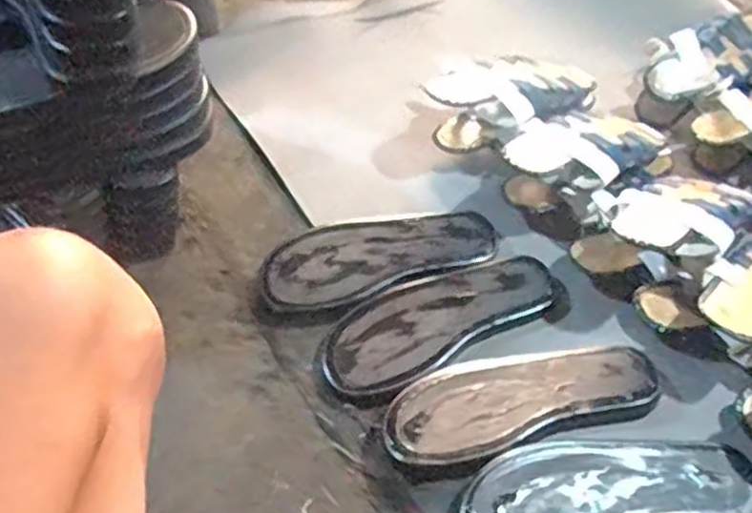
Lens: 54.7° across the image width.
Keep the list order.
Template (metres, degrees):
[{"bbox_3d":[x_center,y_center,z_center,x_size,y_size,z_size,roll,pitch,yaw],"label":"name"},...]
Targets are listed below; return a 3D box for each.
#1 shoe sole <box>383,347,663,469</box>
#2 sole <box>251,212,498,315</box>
[{"bbox_3d":[0.131,0.129,0.672,0.250,0.034,0.097,-14,57,-14],"label":"shoe sole"},{"bbox_3d":[0.005,-0.002,0.786,0.259,0.023,0.099,-14,57,-15],"label":"sole"}]

